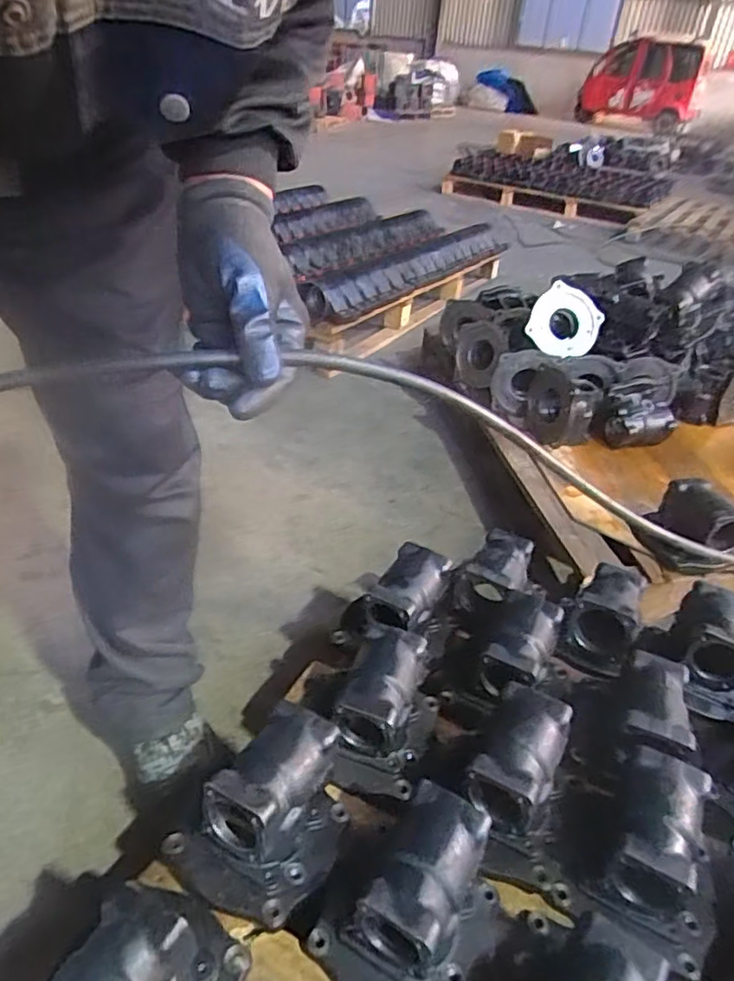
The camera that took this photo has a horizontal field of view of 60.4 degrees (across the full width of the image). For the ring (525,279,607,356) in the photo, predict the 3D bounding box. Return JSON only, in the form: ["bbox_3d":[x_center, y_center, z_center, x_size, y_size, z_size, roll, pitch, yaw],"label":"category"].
[{"bbox_3d":[0.434,-0.369,1.383,0.149,0.029,0.167,33,78,6],"label":"ring"}]

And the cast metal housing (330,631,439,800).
[{"bbox_3d":[0.025,0.243,0.706,0.101,0.091,0.151,13,35,9],"label":"cast metal housing"}]

